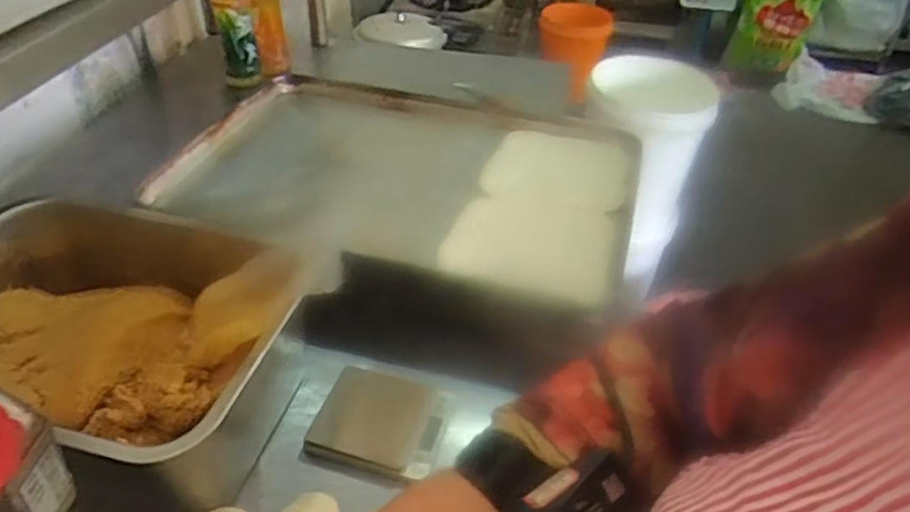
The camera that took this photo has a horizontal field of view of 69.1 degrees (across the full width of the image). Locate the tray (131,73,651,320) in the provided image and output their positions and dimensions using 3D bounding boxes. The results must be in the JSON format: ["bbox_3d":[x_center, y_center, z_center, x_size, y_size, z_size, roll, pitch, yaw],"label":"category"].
[{"bbox_3d":[-0.059,-0.109,0.933,0.600,0.062,0.395,9,40,8],"label":"tray"}]

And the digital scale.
[{"bbox_3d":[-0.073,0.165,0.656,0.123,0.030,0.099,10,40,10],"label":"digital scale"}]

